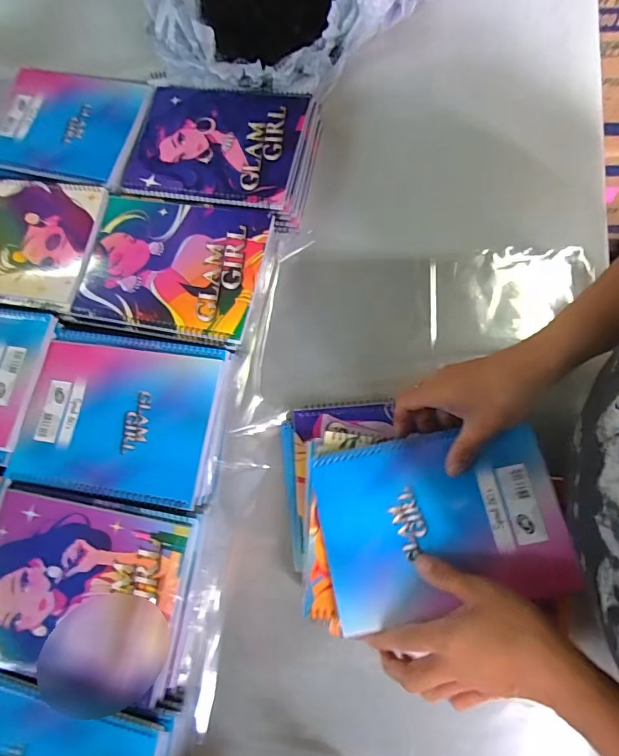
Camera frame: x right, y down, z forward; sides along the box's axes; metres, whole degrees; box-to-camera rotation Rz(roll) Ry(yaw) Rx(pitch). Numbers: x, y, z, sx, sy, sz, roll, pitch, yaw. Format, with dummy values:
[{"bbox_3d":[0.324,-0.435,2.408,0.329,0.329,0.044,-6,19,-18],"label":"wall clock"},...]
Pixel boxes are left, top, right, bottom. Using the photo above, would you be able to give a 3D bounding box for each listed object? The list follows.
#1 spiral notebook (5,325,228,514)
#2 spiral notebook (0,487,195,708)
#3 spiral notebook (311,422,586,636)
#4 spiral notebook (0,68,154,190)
[{"bbox_3d":[-0.192,0.034,0.439,0.199,0.015,0.162,8,77,4],"label":"spiral notebook"},{"bbox_3d":[-0.218,0.190,0.398,0.200,0.011,0.150,8,77,3],"label":"spiral notebook"},{"bbox_3d":[0.108,0.120,0.372,0.194,0.008,0.142,-13,75,6],"label":"spiral notebook"},{"bbox_3d":[-0.304,-0.324,0.549,0.199,0.022,0.152,16,77,5],"label":"spiral notebook"}]

